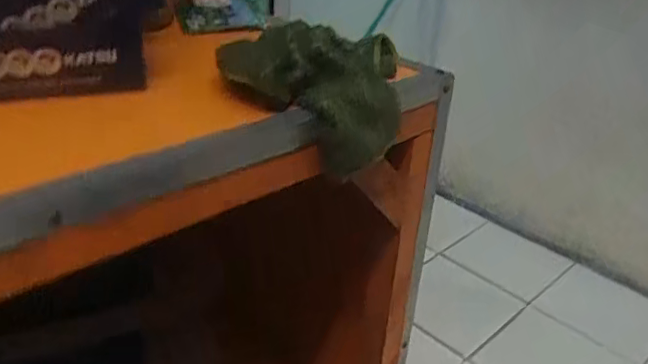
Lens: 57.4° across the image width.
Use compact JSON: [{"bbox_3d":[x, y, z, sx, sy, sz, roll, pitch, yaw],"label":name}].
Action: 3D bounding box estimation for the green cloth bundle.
[{"bbox_3d":[-0.009,-0.083,0.528,0.155,0.086,0.166,3,29,-3],"label":"green cloth bundle"}]

